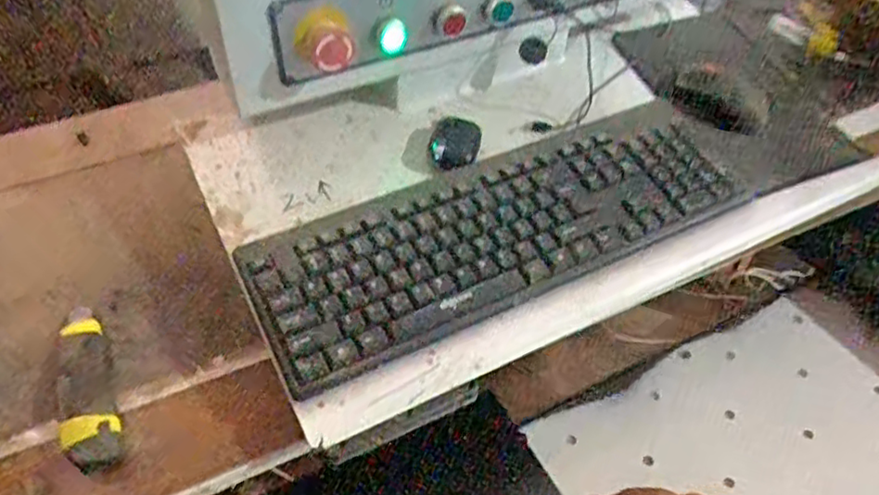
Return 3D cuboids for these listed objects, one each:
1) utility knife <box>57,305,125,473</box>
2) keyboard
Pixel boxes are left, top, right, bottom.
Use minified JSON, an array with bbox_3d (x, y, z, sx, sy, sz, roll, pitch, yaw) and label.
[{"bbox_3d":[-0.272,0.106,0.520,0.039,0.024,0.144,-21,49,-19],"label":"utility knife"},{"bbox_3d":[0.063,-0.021,0.577,0.444,0.040,0.133,-21,50,-20],"label":"keyboard"}]

